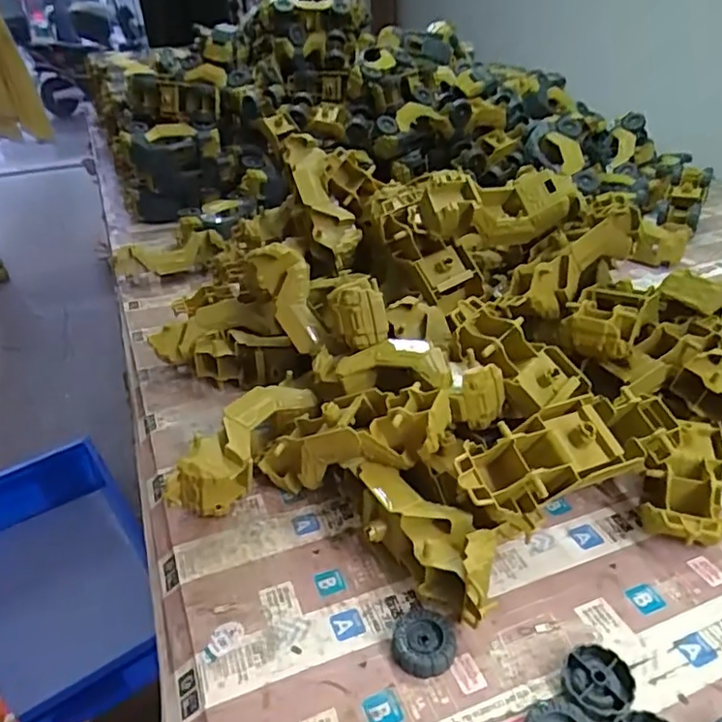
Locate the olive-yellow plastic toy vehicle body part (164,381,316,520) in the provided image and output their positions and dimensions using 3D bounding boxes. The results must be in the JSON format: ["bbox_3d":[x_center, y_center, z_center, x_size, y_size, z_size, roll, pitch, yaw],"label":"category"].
[{"bbox_3d":[-0.099,0.074,0.503,0.055,0.059,0.150,18,37,28],"label":"olive-yellow plastic toy vehicle body part"}]

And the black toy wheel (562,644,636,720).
[{"bbox_3d":[0.137,0.185,0.343,0.037,0.013,0.039,-1,32,1],"label":"black toy wheel"}]

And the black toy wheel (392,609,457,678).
[{"bbox_3d":[0.040,0.175,0.368,0.037,0.013,0.040,-1,32,1],"label":"black toy wheel"}]

